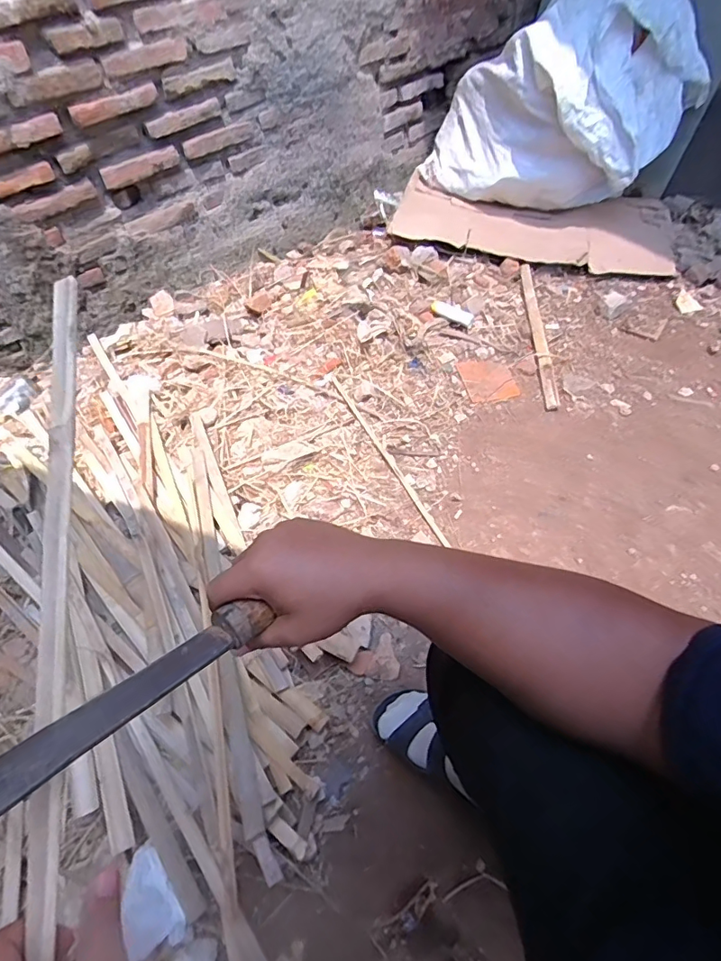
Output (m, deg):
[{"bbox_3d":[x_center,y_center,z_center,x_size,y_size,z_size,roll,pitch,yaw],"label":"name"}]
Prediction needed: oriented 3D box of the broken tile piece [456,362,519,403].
[{"bbox_3d":[0.321,-0.256,1.261,0.123,0.010,0.150,-7,55,-4],"label":"broken tile piece"}]

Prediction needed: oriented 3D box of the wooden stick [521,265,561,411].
[{"bbox_3d":[0.481,-0.410,1.359,0.035,0.019,0.599,4,55,3],"label":"wooden stick"}]

